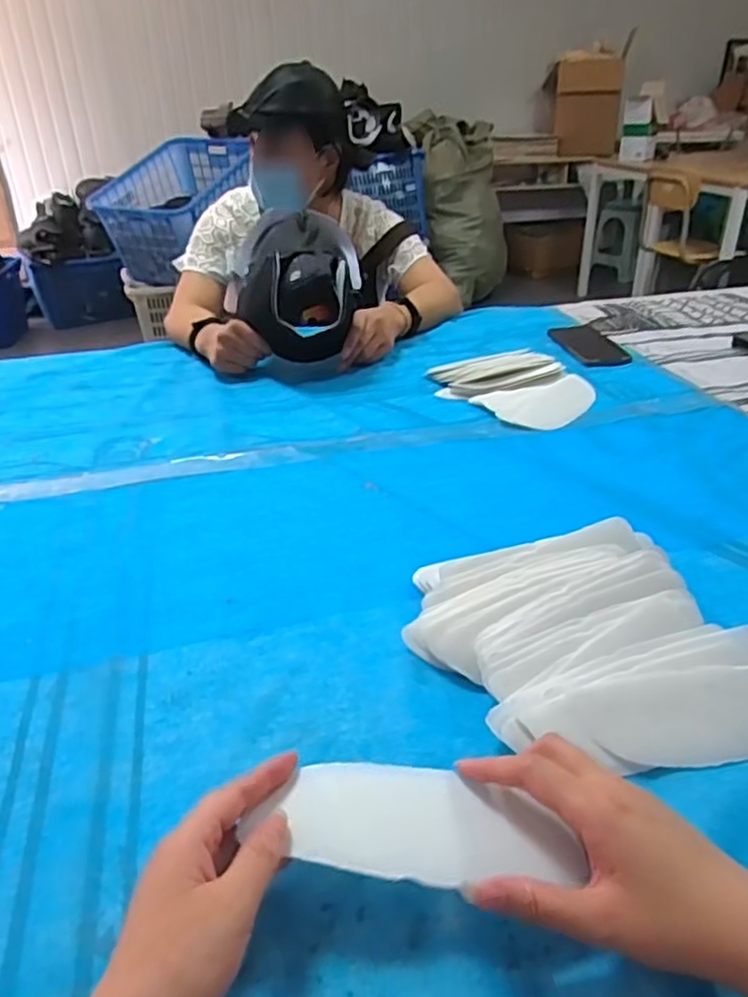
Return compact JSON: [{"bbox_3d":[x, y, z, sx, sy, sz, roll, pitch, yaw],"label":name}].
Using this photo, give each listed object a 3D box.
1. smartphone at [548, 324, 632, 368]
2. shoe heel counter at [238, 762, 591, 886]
[{"bbox_3d":[0.331,-0.241,1.075,0.078,0.013,0.169,-6,32,-6],"label":"smartphone"},{"bbox_3d":[0.021,0.165,0.360,0.159,0.010,0.060,4,33,9],"label":"shoe heel counter"}]

